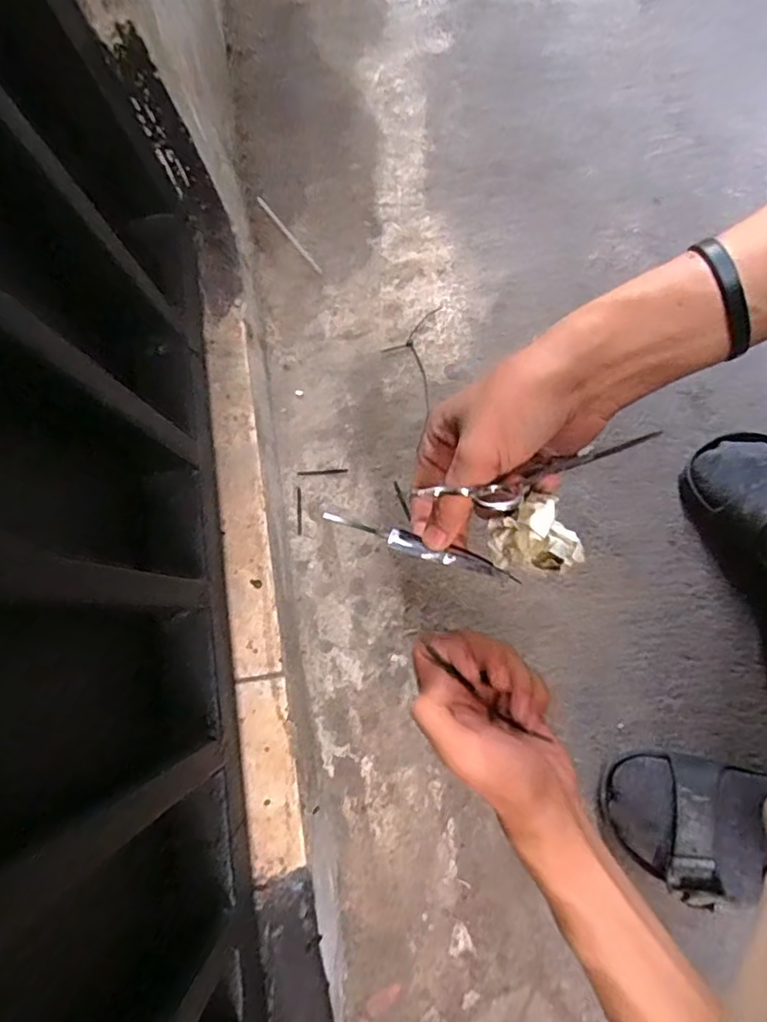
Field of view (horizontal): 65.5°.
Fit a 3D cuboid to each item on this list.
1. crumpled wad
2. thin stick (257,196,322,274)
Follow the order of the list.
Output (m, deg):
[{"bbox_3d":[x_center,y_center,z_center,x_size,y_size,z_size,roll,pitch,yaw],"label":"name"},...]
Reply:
[{"bbox_3d":[0.085,0.014,0.340,0.044,0.027,0.043,-7,80,0],"label":"crumpled wad"},{"bbox_3d":[-0.096,-0.283,0.608,0.006,0.006,0.103,-38,81,-5],"label":"thin stick"}]

